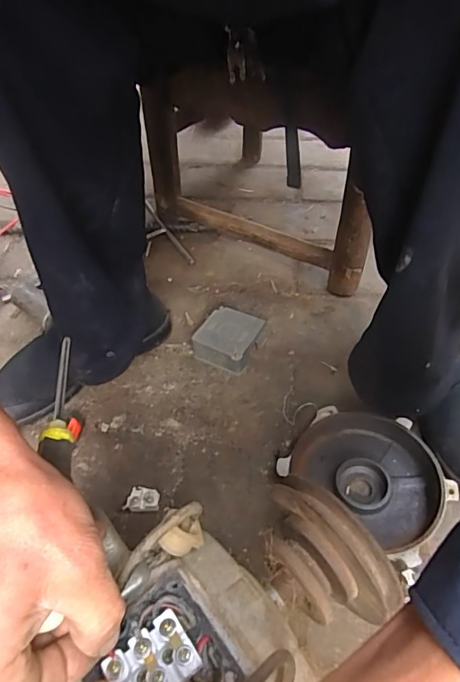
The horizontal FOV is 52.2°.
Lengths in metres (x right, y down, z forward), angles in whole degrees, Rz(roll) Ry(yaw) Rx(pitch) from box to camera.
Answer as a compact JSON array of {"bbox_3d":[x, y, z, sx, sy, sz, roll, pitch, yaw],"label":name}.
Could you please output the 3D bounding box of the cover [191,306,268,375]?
[{"bbox_3d":[0.001,-0.005,0.611,0.074,0.041,0.080,20,52,21],"label":"cover"}]

